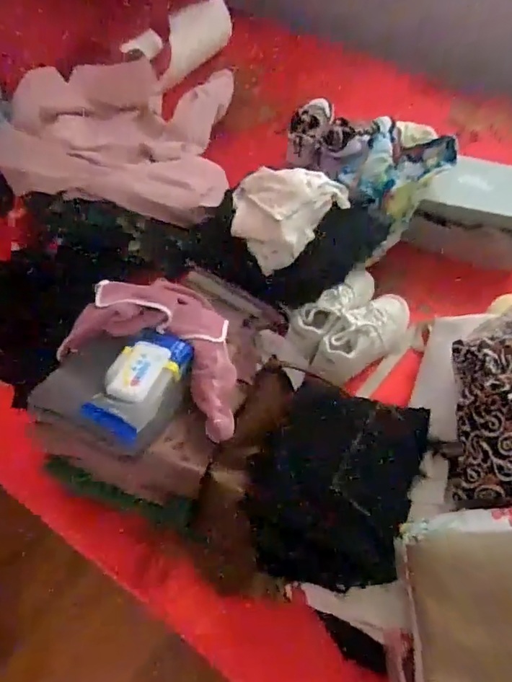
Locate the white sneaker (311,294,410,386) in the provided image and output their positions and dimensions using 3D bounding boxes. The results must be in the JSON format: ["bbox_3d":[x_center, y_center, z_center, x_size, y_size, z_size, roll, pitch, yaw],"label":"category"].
[{"bbox_3d":[0.228,-0.007,1.055,0.251,0.099,0.106,-29,63,-15],"label":"white sneaker"}]

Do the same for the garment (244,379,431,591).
[{"bbox_3d":[0.125,0.226,0.829,0.246,0.057,0.308,17,61,12],"label":"garment"}]

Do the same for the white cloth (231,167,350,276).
[{"bbox_3d":[0.059,-0.271,1.002,0.226,0.094,0.194,-37,65,-18],"label":"white cloth"}]

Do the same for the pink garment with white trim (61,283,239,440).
[{"bbox_3d":[-0.142,-0.008,0.847,0.315,0.130,0.211,26,63,16],"label":"pink garment with white trim"}]

